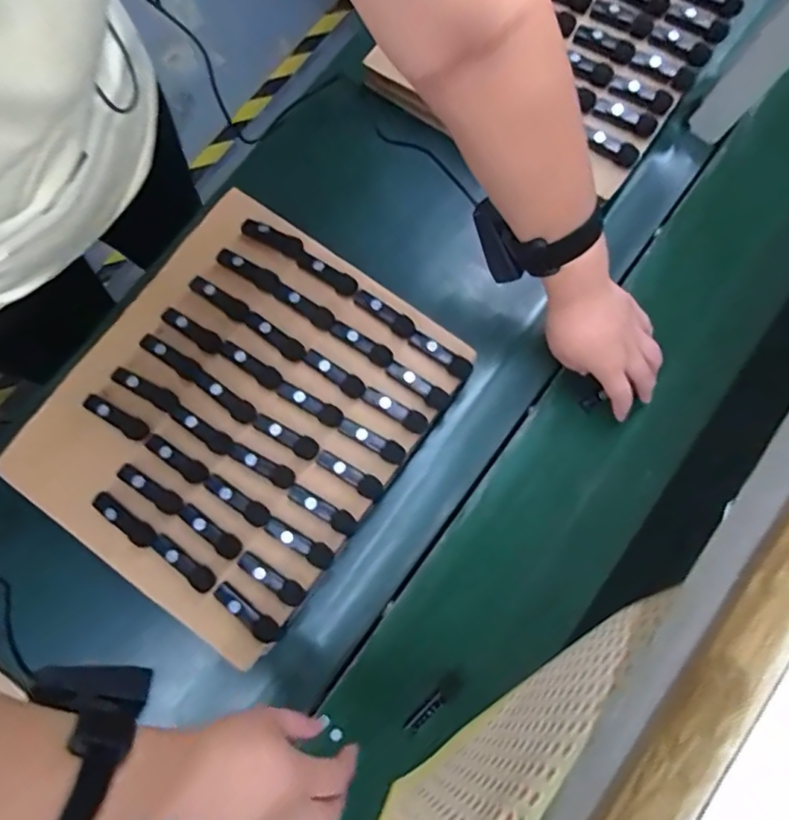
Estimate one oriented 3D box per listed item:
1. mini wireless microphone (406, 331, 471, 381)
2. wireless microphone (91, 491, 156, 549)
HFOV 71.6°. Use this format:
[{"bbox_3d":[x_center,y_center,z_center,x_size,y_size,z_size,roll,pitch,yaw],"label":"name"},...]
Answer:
[{"bbox_3d":[0.042,-0.051,0.510,0.066,0.009,0.017,33,81,6],"label":"mini wireless microphone"},{"bbox_3d":[-0.239,0.096,0.480,0.066,0.007,0.020,39,82,7],"label":"wireless microphone"}]

